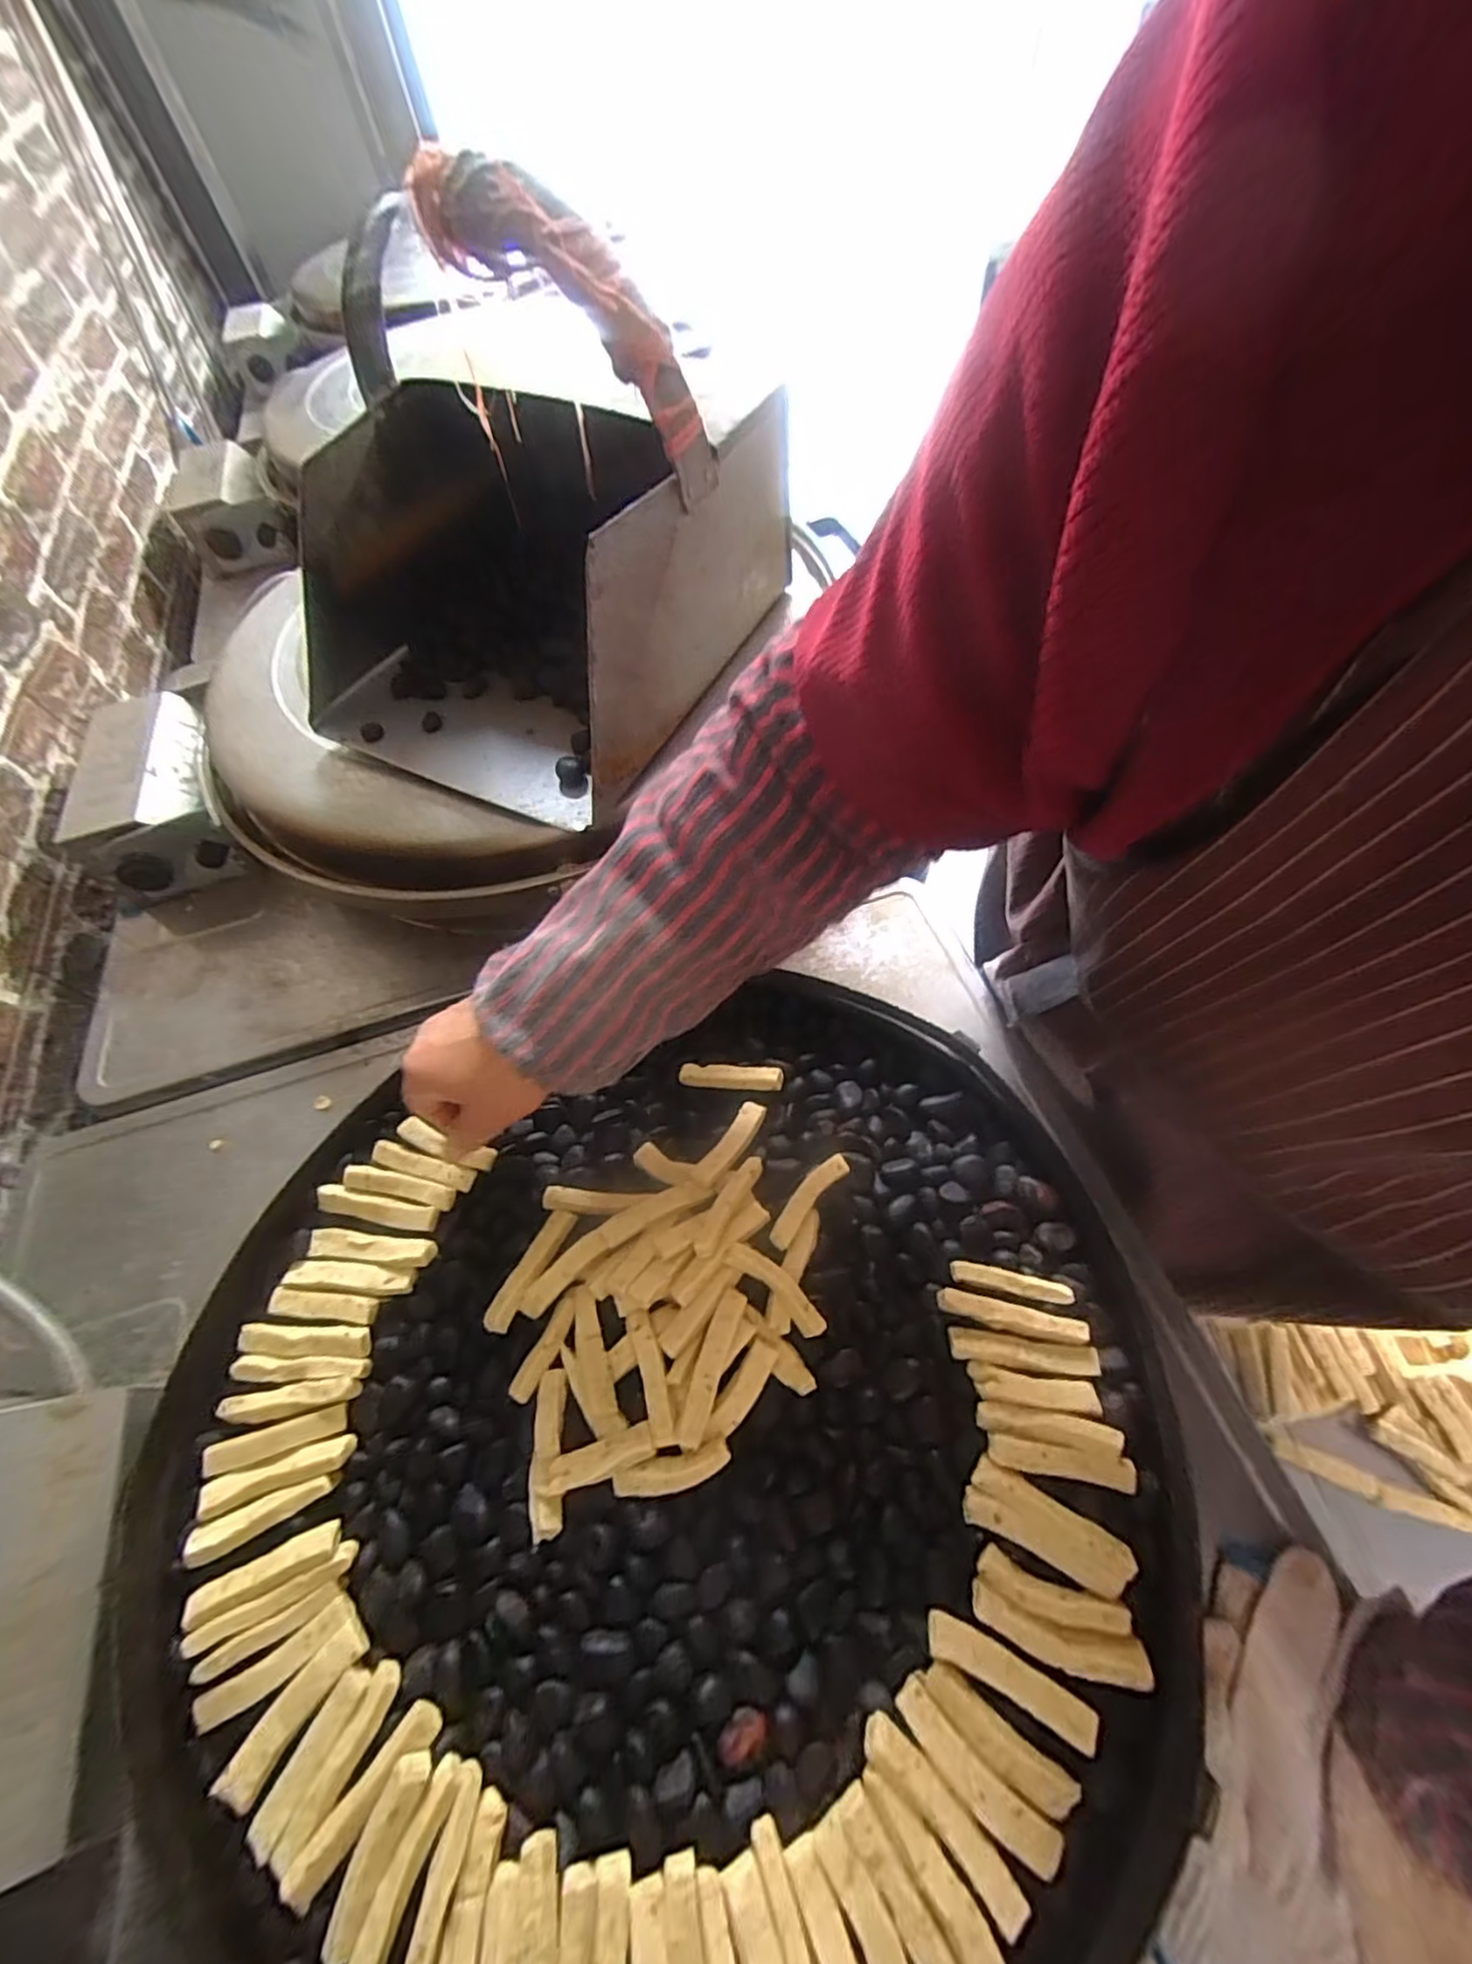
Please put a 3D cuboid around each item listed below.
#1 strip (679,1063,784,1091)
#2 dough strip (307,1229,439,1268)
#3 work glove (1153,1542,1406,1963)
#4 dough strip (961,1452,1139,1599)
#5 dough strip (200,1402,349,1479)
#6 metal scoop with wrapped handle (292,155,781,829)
[{"bbox_3d":[-0.004,0.068,0.480,0.073,0.011,0.016,1,60,7],"label":"strip"},{"bbox_3d":[-0.234,0.169,0.432,0.085,0.006,0.017,3,60,8],"label":"dough strip"},{"bbox_3d":[0.243,0.358,0.306,0.071,0.027,0.174,22,60,14],"label":"work glove"},{"bbox_3d":[0.154,0.271,0.336,0.074,0.008,0.028,21,76,22],"label":"dough strip"},{"bbox_3d":[-0.260,0.258,0.382,0.076,0.004,0.016,-16,59,-4],"label":"dough strip"},{"bbox_3d":[-0.162,-0.335,0.484,0.287,0.264,0.315,21,64,17],"label":"metal scoop with wrapped handle"}]

